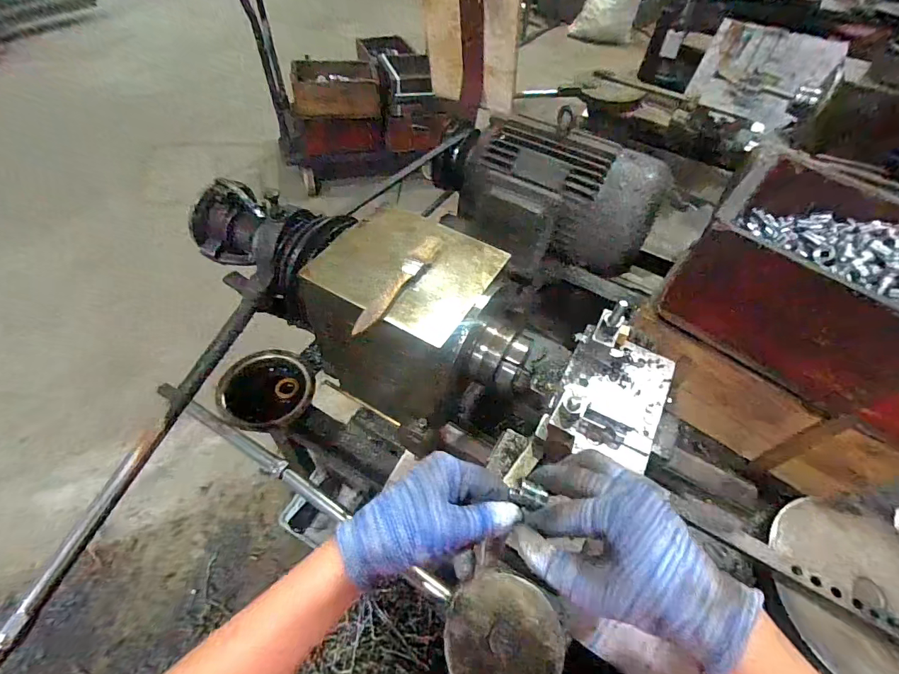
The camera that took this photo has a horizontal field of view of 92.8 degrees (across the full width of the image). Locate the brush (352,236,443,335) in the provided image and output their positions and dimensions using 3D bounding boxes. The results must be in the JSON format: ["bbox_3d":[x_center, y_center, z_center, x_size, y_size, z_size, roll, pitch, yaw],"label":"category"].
[{"bbox_3d":[-0.050,-0.055,0.425,0.021,0.009,0.145,26,54,14],"label":"brush"}]

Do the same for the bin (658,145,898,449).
[{"bbox_3d":[0.498,-0.043,0.544,0.339,0.146,0.226,39,59,23],"label":"bin"}]

